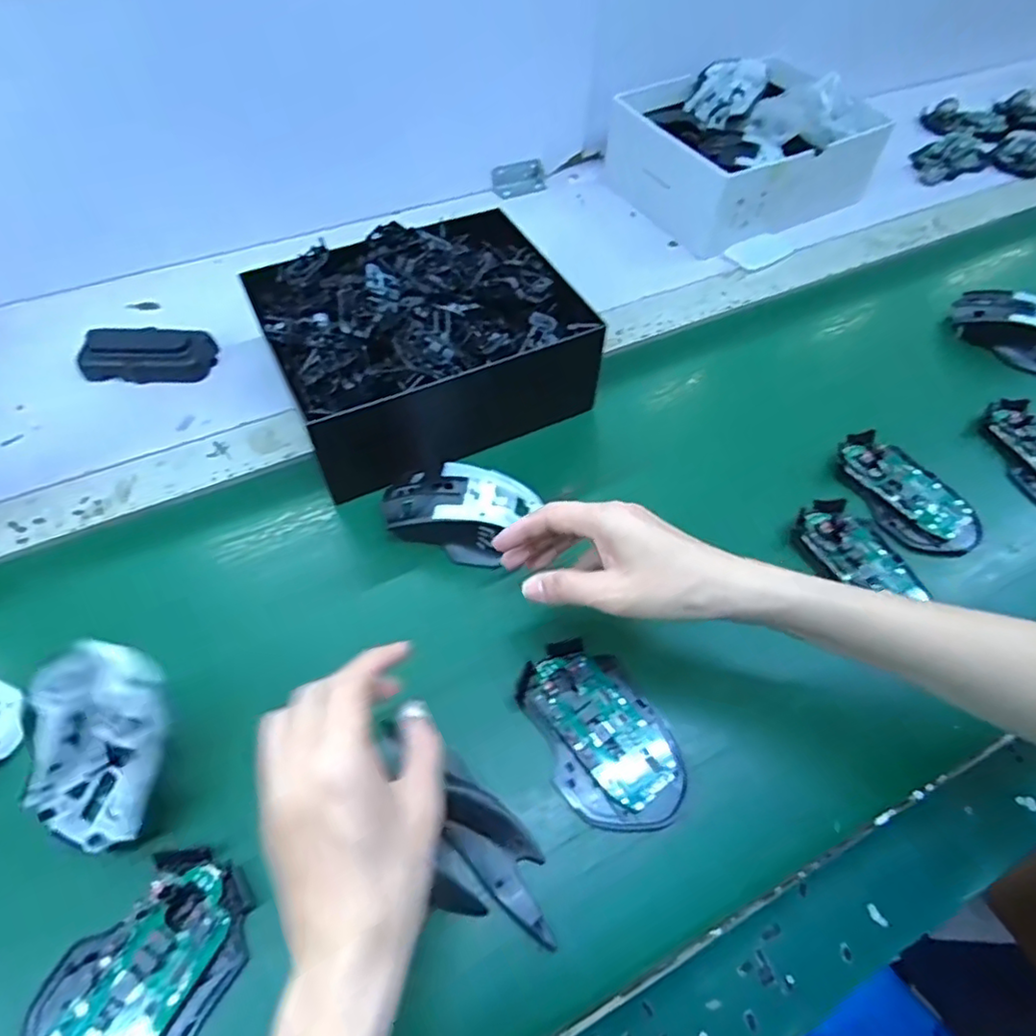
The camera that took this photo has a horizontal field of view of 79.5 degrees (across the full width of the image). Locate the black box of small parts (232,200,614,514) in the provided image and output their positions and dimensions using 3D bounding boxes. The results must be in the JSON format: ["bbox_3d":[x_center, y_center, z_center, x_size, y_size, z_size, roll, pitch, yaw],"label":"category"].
[{"bbox_3d":[-0.076,-0.146,0.501,0.227,0.104,0.180,-22,60,-17],"label":"black box of small parts"}]

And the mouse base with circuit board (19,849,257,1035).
[{"bbox_3d":[-0.185,0.226,0.303,0.073,0.025,0.113,32,60,16],"label":"mouse base with circuit board"}]

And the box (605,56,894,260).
[{"bbox_3d":[0.257,-0.416,0.703,0.248,0.097,0.204,-24,61,-18],"label":"box"}]

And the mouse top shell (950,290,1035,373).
[{"bbox_3d":[0.470,-0.180,0.585,0.072,0.036,0.119,-31,63,-21],"label":"mouse top shell"}]

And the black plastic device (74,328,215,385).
[{"bbox_3d":[-0.318,-0.139,0.535,0.102,0.023,0.048,-2,57,-6],"label":"black plastic device"}]

